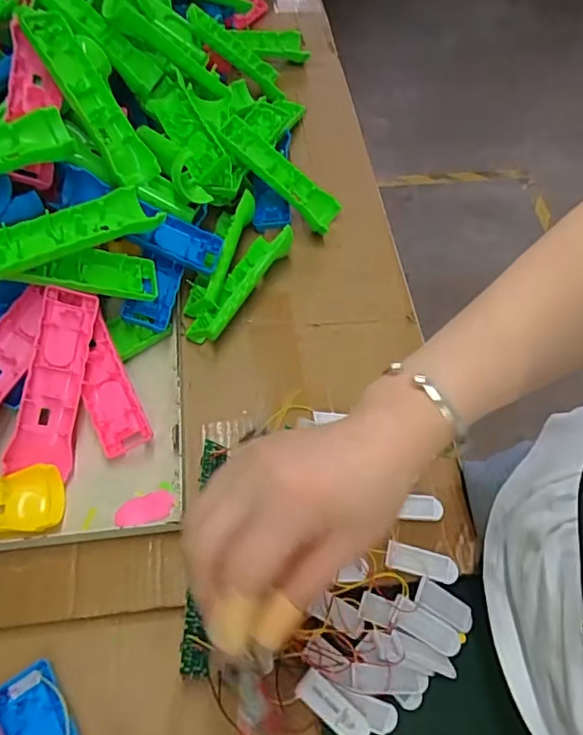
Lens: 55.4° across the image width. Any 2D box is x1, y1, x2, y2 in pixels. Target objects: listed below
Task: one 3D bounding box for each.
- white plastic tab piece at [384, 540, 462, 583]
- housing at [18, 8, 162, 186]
[{"bbox_3d":[0.106,0.158,0.451,0.058,0.008,0.021,14,58,4],"label":"white plastic tab piece"},{"bbox_3d":[-0.177,-0.235,0.486,0.042,0.025,0.156,-42,111,-26],"label":"housing"}]

